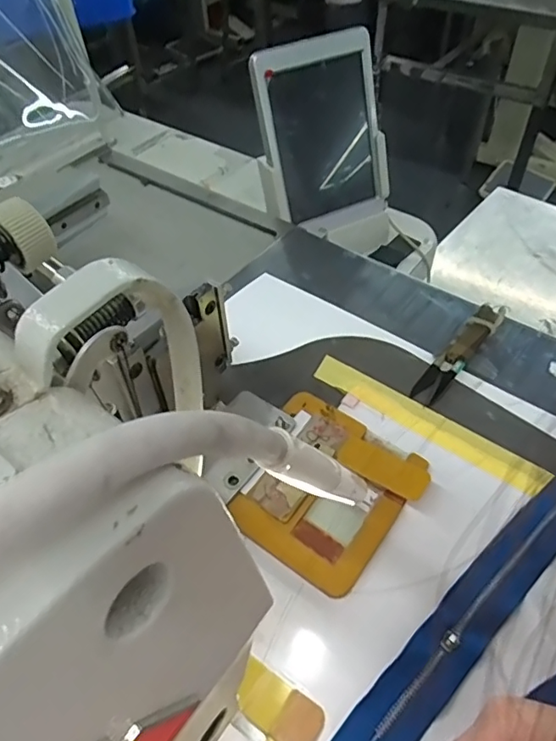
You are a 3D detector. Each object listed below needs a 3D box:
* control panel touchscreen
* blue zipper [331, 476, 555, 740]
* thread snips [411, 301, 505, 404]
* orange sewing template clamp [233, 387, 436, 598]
[{"bbox_3d":[0.055,-0.273,0.639,0.152,0.205,0.026,-24,35,-15],"label":"control panel touchscreen"},{"bbox_3d":[0.138,0.121,0.323,0.286,0.004,0.036,-34,56,-24],"label":"blue zipper"},{"bbox_3d":[0.145,-0.016,0.433,0.021,0.014,0.112,34,59,27],"label":"thread snips"},{"bbox_3d":[0.030,0.075,0.359,0.107,0.015,0.112,29,56,24],"label":"orange sewing template clamp"}]

